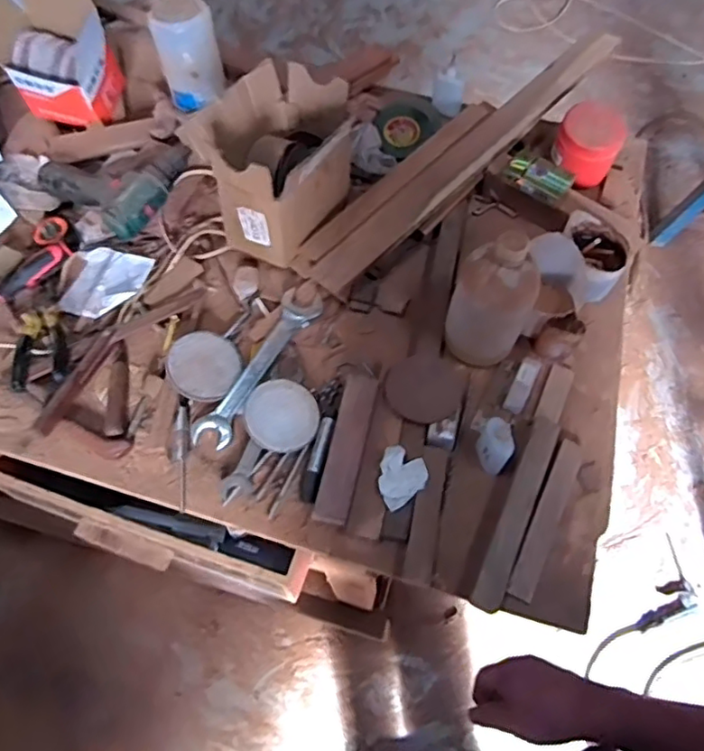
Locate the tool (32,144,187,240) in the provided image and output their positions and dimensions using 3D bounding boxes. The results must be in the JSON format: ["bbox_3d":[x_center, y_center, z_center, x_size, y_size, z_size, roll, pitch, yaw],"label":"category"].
[{"bbox_3d":[-0.351,-0.301,0.909,0.191,0.070,0.162,33,67,14],"label":"tool"}]

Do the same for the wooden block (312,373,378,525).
[{"bbox_3d":[-0.007,0.092,0.747,0.042,0.034,0.188,12,64,5],"label":"wooden block"}]

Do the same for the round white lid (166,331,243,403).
[{"bbox_3d":[-0.195,-0.012,0.792,0.093,0.015,0.092,3,72,-11],"label":"round white lid"}]

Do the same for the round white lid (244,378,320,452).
[{"bbox_3d":[-0.088,0.049,0.760,0.090,0.012,0.096,4,61,-6],"label":"round white lid"}]

